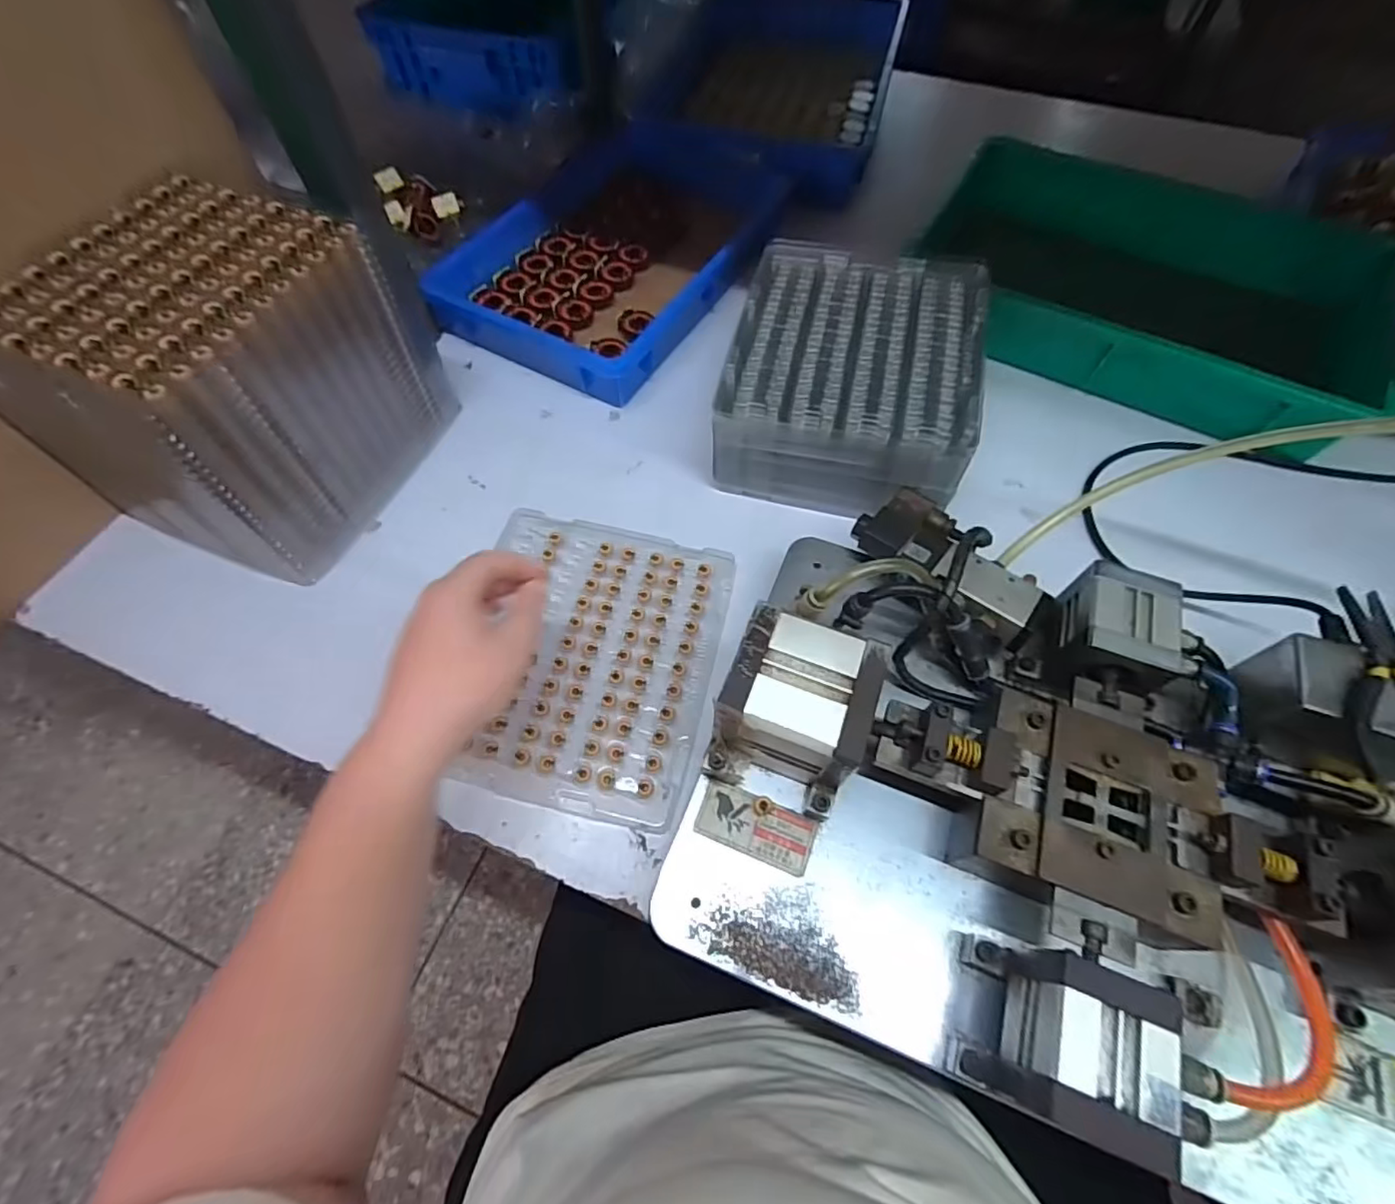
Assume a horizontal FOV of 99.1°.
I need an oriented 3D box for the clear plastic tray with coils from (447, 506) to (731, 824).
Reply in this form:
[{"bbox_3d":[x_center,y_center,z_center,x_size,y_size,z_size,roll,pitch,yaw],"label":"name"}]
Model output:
[{"bbox_3d":[-0.085,0.038,0.461,0.190,0.012,0.229,12,63,6],"label":"clear plastic tray with coils"}]

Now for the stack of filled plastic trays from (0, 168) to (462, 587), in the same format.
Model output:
[{"bbox_3d":[-0.366,-0.177,0.484,0.191,0.182,0.223,18,64,9],"label":"stack of filled plastic trays"}]

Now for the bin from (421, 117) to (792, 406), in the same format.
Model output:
[{"bbox_3d":[-0.077,-0.408,0.680,0.257,0.058,0.418,28,66,14],"label":"bin"}]

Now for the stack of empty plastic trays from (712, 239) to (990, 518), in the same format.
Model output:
[{"bbox_3d":[0.138,-0.211,0.546,0.206,0.092,0.246,13,63,7],"label":"stack of empty plastic trays"}]

